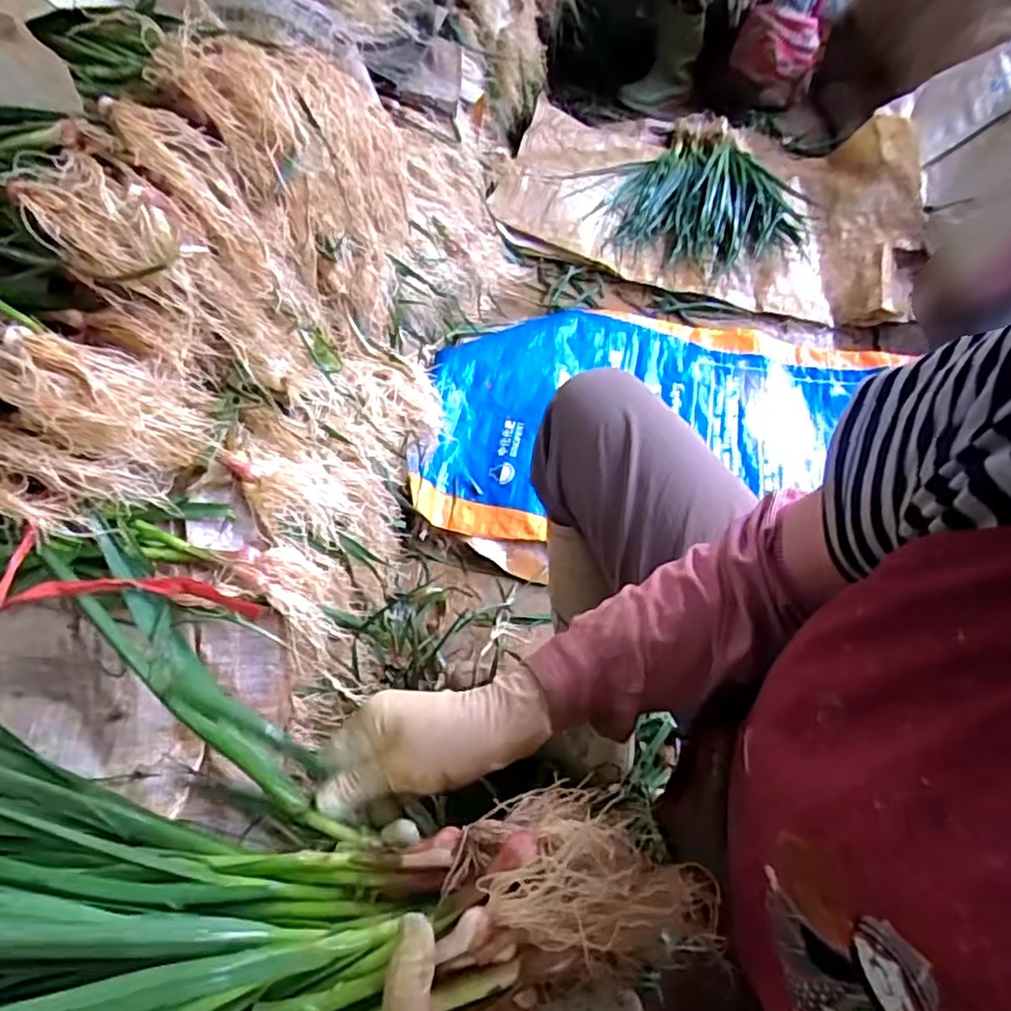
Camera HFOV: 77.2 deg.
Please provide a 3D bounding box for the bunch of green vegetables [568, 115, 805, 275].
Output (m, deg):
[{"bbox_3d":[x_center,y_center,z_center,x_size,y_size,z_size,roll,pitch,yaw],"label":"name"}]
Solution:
[{"bbox_3d":[0.408,-0.757,1.471,0.454,0.115,0.559,-5,57,-7],"label":"bunch of green vegetables"}]

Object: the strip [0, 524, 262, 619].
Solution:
[{"bbox_3d":[-0.260,0.060,0.431,0.186,0.021,0.053,14,56,5],"label":"strip"}]

